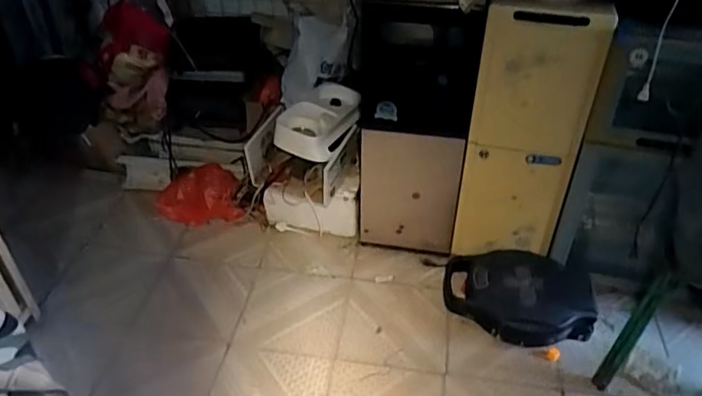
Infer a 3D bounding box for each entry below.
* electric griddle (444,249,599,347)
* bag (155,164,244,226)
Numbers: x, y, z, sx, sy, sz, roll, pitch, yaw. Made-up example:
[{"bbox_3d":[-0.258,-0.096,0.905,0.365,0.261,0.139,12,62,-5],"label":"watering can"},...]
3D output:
[{"bbox_3d":[0.442,0.263,1.534,0.384,0.157,0.232,8,38,12],"label":"electric griddle"},{"bbox_3d":[-0.472,-0.012,1.762,0.284,0.194,0.093,14,40,19],"label":"bag"}]

